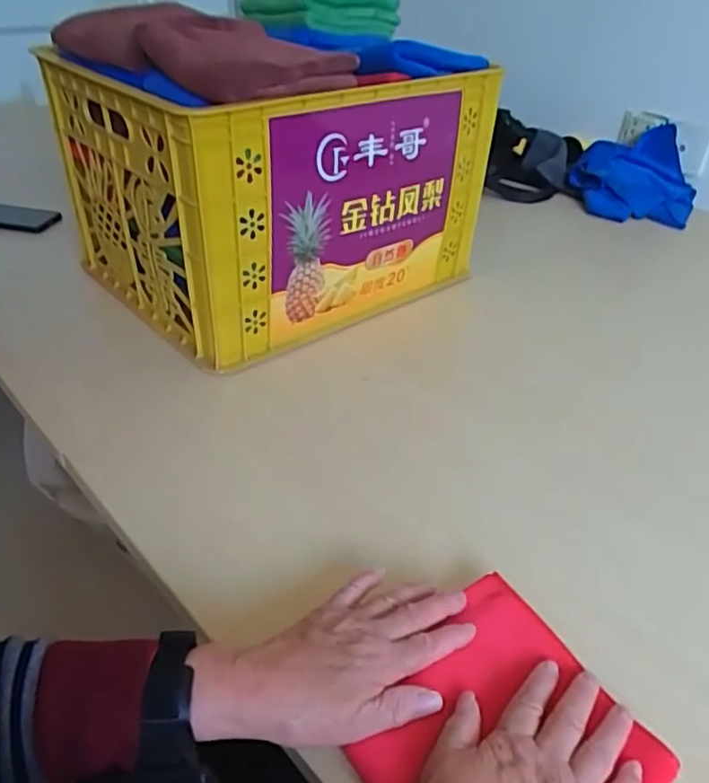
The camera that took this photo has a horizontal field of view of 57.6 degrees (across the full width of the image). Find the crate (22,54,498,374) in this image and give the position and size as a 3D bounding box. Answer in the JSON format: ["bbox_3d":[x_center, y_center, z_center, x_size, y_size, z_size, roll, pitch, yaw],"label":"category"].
[{"bbox_3d":[-0.099,-0.279,0.882,0.448,0.294,0.370,-25,44,-33],"label":"crate"}]

